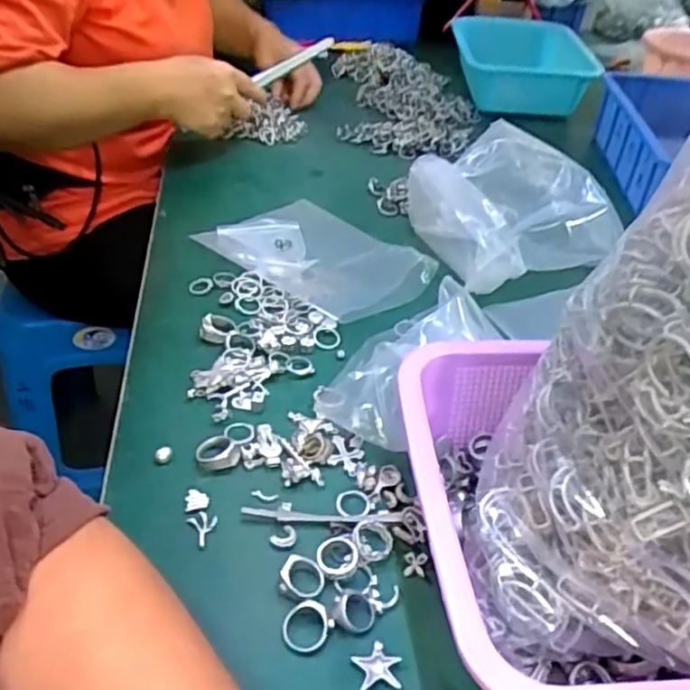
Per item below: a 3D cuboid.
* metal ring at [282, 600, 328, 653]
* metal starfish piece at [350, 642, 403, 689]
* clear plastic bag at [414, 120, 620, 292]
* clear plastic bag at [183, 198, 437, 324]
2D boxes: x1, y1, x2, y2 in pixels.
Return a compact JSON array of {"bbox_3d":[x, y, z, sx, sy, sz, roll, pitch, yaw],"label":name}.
[{"bbox_3d":[-0.021,0.144,0.344,0.024,0.005,0.024,3,39,-2],"label":"metal ring"},{"bbox_3d":[0.016,0.159,0.332,0.023,0.004,0.022,-2,40,-8],"label":"metal starfish piece"},{"bbox_3d":[0.154,-0.124,0.637,0.165,0.096,0.150,-13,42,-20],"label":"clear plastic bag"},{"bbox_3d":[-0.026,-0.087,0.626,0.148,0.018,0.196,-29,50,-34],"label":"clear plastic bag"}]

